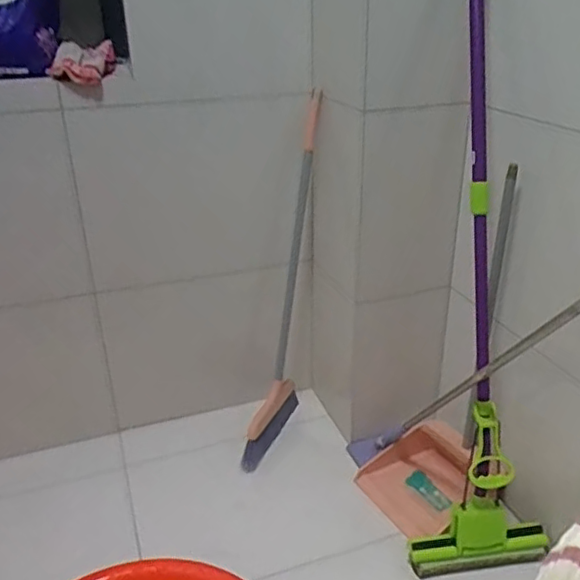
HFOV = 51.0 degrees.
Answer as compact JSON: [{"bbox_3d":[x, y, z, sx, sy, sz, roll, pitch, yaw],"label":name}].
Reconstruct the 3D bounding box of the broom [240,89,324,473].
[{"bbox_3d":[0.003,-0.024,1.527,0.063,0.909,0.268,12,8,23],"label":"broom"}]

